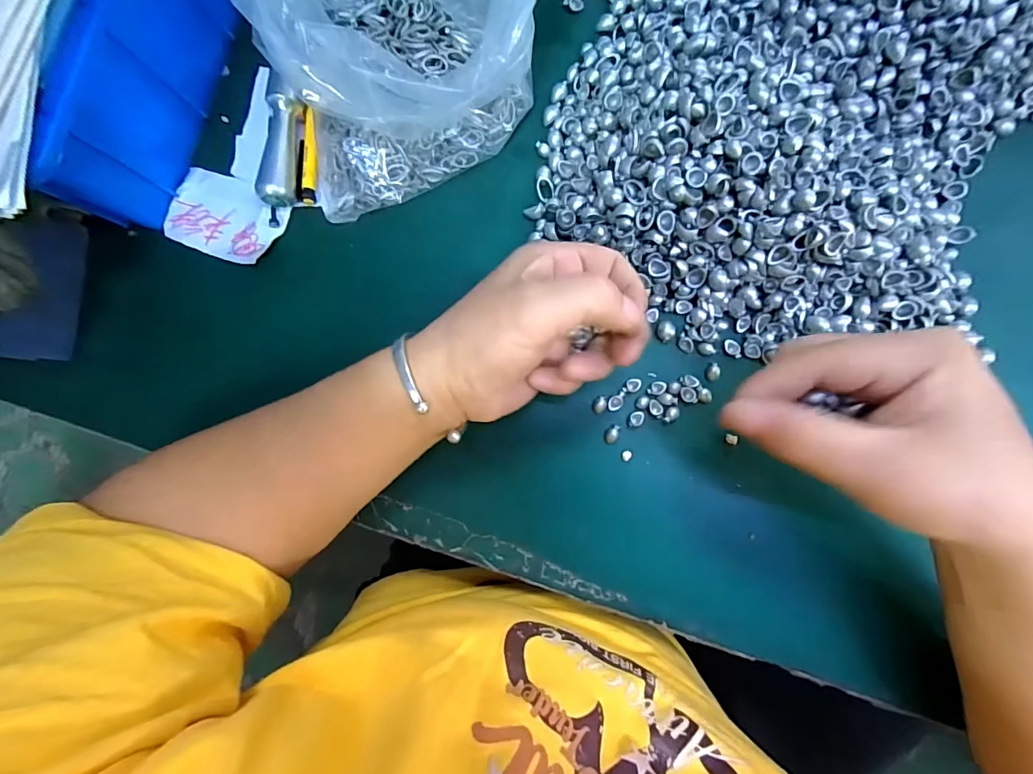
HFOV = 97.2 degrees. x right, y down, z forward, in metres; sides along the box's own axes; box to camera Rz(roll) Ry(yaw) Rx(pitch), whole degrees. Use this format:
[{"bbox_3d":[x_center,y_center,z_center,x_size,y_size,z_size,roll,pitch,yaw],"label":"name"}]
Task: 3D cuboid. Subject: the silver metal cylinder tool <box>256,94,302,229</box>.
[{"bbox_3d":[-0.144,-0.140,0.280,0.019,0.017,0.074,3,86,4],"label":"silver metal cylinder tool"}]

